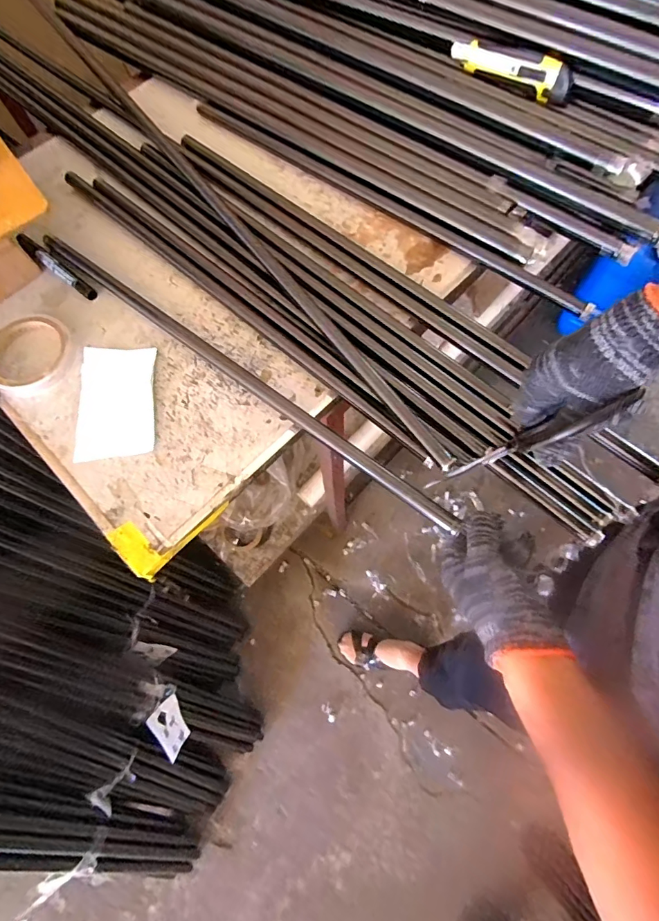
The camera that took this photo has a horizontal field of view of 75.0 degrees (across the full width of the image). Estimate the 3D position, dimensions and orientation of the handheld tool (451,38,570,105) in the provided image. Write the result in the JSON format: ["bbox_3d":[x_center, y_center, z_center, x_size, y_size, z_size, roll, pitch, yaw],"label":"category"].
[{"bbox_3d":[0.228,-0.499,0.539,0.158,0.032,0.026,31,75,12],"label":"handheld tool"}]

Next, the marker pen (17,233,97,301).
[{"bbox_3d":[-0.329,-0.233,0.513,0.128,0.011,0.015,38,77,14],"label":"marker pen"}]

